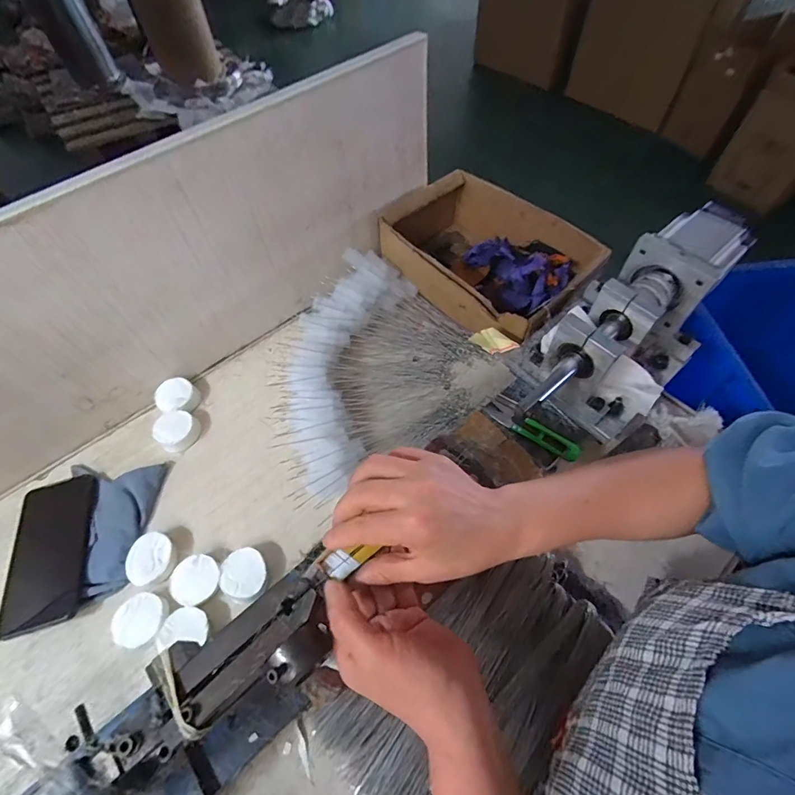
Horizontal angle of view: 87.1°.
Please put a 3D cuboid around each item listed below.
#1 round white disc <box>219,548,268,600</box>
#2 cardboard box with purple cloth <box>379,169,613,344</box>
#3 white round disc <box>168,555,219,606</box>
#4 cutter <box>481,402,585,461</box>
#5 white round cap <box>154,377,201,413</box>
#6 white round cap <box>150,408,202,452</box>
[{"bbox_3d":[-0.158,0.185,0.435,0.045,0.020,0.047,-1,58,1],"label":"round white disc"},{"bbox_3d":[0.129,-0.204,0.618,0.278,0.097,0.215,37,66,22],"label":"cardboard box with purple cloth"},{"bbox_3d":[-0.206,0.189,0.433,0.046,0.021,0.046,-1,58,1],"label":"white round disc"},{"bbox_3d":[0.154,0.036,0.478,0.111,0.009,0.024,32,64,19],"label":"cutter"},{"bbox_3d":[-0.289,0.000,0.550,0.045,0.024,0.048,-1,58,1],"label":"white round cap"},{"bbox_3d":[-0.278,0.039,0.523,0.049,0.022,0.049,-1,58,1],"label":"white round cap"}]

